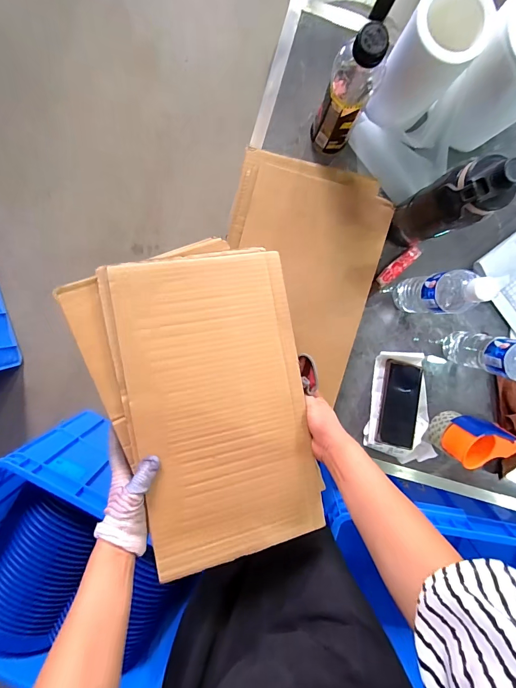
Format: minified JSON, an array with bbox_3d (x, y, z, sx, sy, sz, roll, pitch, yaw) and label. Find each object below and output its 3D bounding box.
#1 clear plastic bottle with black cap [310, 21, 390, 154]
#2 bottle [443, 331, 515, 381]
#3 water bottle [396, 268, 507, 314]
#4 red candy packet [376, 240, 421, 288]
[{"bbox_3d":[0.133,-0.370,0.497,0.068,0.224,0.061,25,95,-4],"label":"clear plastic bottle with black cap"},{"bbox_3d":[0.396,0.020,0.553,0.053,0.223,0.066,10,96,-2],"label":"bottle"},{"bbox_3d":[0.290,-0.083,0.544,0.063,0.224,0.061,-6,97,-1],"label":"water bottle"},{"bbox_3d":[0.272,-0.151,0.632,0.025,0.011,0.101,43,94,-5],"label":"red candy packet"}]

